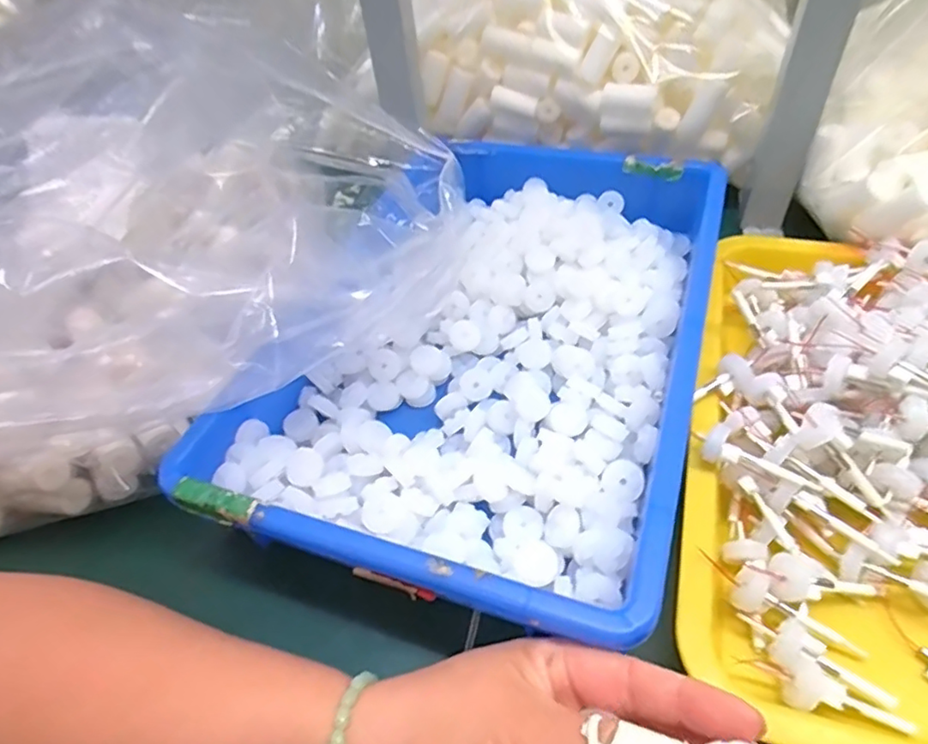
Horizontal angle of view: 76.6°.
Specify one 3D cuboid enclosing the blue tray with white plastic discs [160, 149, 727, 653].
[{"bbox_3d":[0.025,-0.031,0.382,0.234,0.053,0.361,12,51,17],"label":"blue tray with white plastic discs"}]

